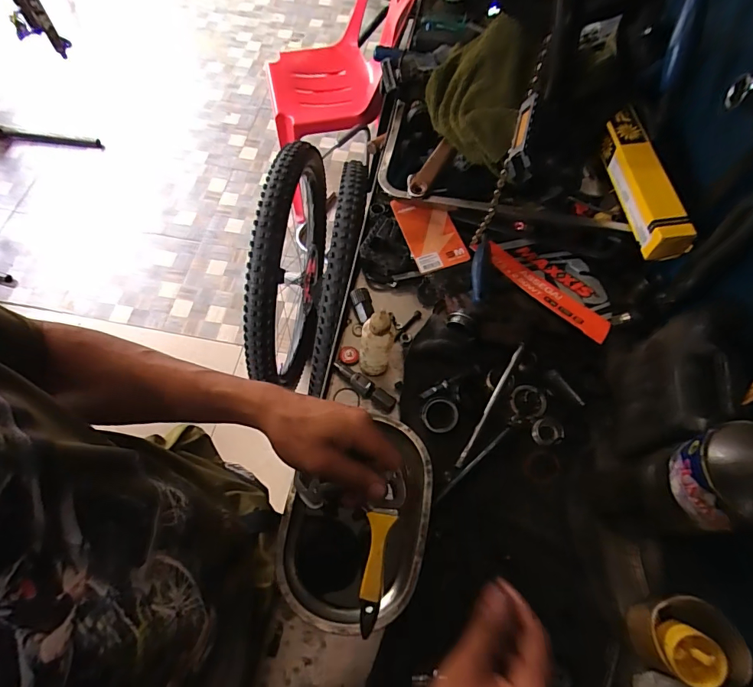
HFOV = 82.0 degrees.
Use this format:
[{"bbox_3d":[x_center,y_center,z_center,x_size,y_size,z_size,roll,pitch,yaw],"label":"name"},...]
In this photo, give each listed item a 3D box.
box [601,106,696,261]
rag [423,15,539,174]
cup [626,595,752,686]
[{"bbox_3d":[0.334,-0.207,0.553,0.046,0.046,0.220,-6,66,-3],"label":"box"},{"bbox_3d":[0.131,-0.329,0.562,0.129,0.107,0.171,8,66,3],"label":"rag"},{"bbox_3d":[0.277,0.272,0.405,0.066,0.091,0.069,-3,65,-2],"label":"cup"}]

